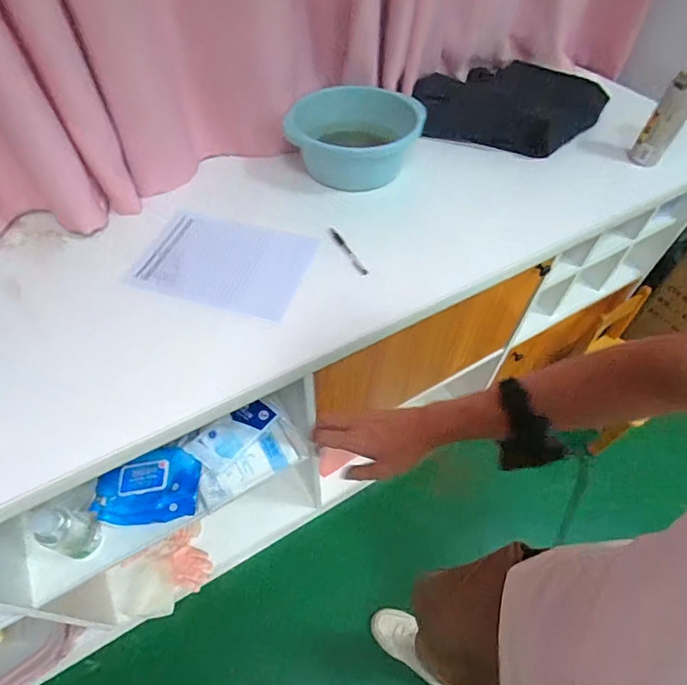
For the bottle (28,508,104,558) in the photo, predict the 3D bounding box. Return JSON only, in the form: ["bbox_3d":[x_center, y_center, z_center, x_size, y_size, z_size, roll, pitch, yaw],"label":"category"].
[{"bbox_3d":[-0.515,0.351,0.815,0.058,0.144,0.073,18,55,12],"label":"bottle"}]

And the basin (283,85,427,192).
[{"bbox_3d":[0.025,-0.425,0.914,0.267,0.133,0.255,0,53,-1],"label":"basin"}]

